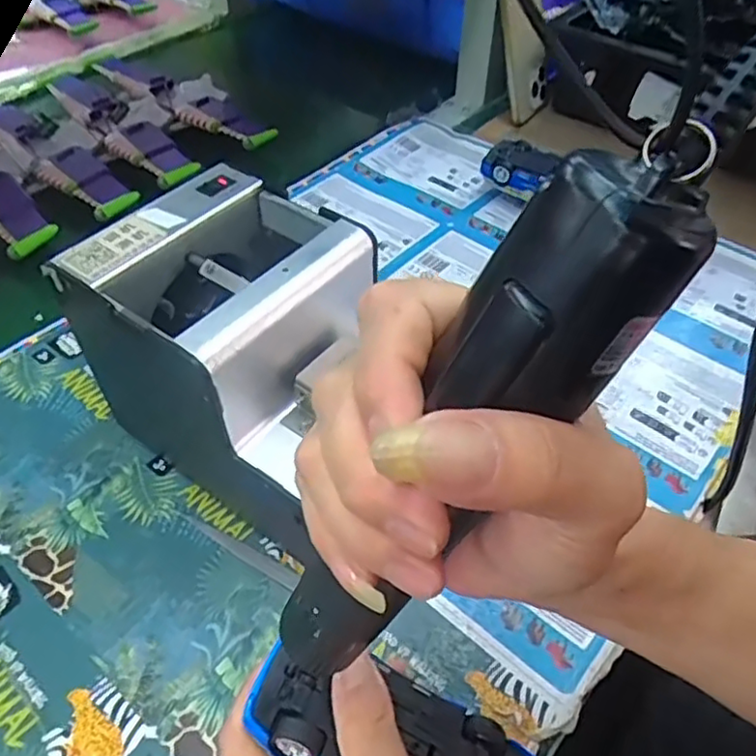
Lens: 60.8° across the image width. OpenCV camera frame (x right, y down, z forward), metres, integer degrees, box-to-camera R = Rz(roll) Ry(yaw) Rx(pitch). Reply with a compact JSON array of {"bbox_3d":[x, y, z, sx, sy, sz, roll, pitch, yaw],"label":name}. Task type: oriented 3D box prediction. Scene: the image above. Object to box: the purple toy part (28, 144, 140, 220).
[{"bbox_3d":[-0.279,-0.190,0.618,0.128,0.013,0.058,33,56,26],"label":"purple toy part"}]

